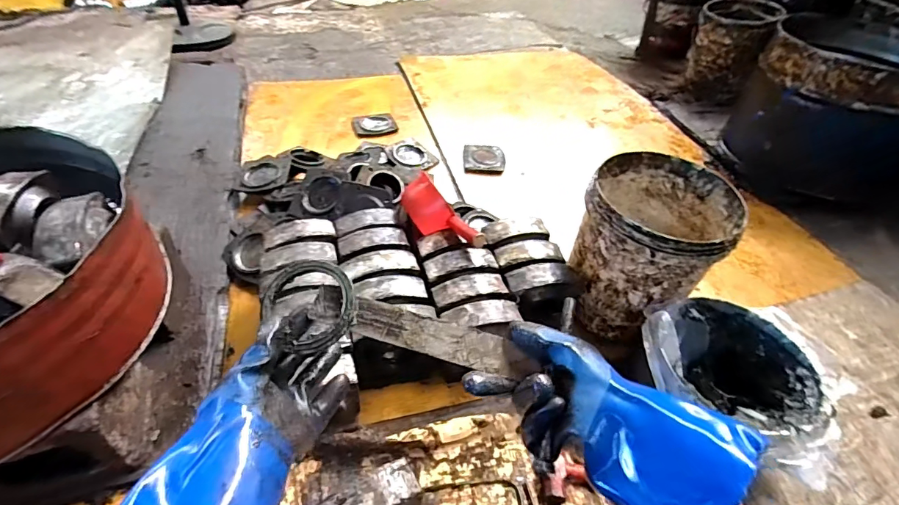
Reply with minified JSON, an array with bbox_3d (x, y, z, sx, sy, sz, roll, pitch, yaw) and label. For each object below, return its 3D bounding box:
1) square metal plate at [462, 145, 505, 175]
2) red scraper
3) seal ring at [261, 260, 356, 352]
[{"bbox_3d":[0.118,-0.317,1.520,0.136,0.029,0.136,1,47,-5],"label":"square metal plate"},{"bbox_3d":[-0.024,-0.072,0.997,0.237,0.105,0.035,47,18,28],"label":"red scraper"},{"bbox_3d":[-0.128,0.044,0.413,0.087,0.014,0.078,18,68,11],"label":"seal ring"}]

